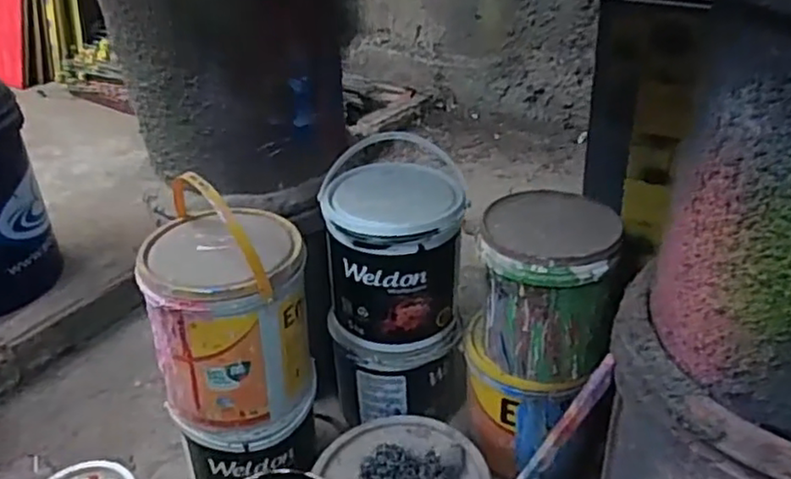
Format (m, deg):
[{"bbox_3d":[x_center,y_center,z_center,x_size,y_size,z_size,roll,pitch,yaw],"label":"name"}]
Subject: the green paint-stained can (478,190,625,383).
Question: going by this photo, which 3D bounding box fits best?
[{"bbox_3d":[0.179,0.049,0.776,0.142,0.162,0.161,4,35,12],"label":"green paint-stained can"}]

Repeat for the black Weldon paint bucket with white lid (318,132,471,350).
[{"bbox_3d":[-0.003,0.007,0.836,0.160,0.220,0.169,-3,34,2],"label":"black Weldon paint bucket with white lid"}]

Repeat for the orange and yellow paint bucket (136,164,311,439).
[{"bbox_3d":[-0.183,0.076,0.747,0.172,0.236,0.163,-9,34,-7],"label":"orange and yellow paint bucket"}]

